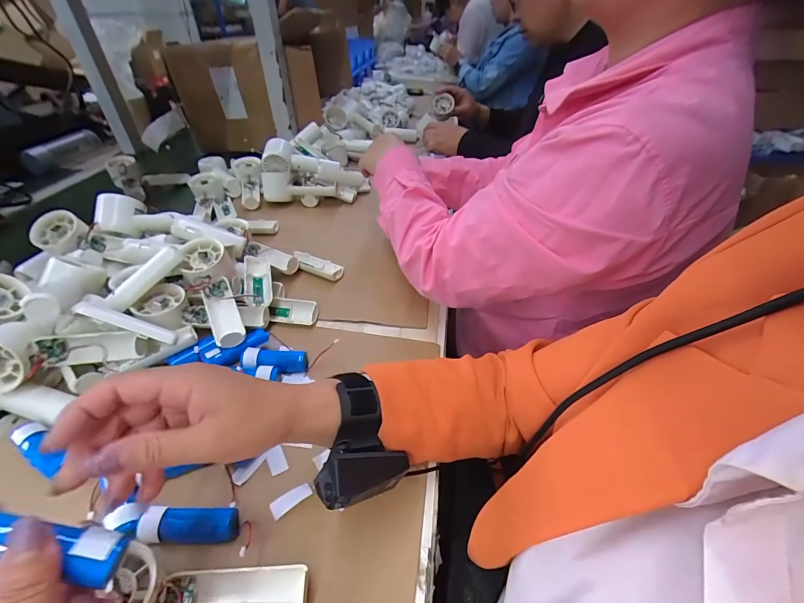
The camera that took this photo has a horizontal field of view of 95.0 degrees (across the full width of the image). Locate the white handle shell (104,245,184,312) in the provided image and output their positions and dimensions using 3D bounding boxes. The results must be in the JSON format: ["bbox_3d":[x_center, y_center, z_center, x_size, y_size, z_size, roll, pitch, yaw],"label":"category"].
[{"bbox_3d":[-0.298,-0.027,0.427,0.094,0.025,0.012,-45,54,-6],"label":"white handle shell"}]

